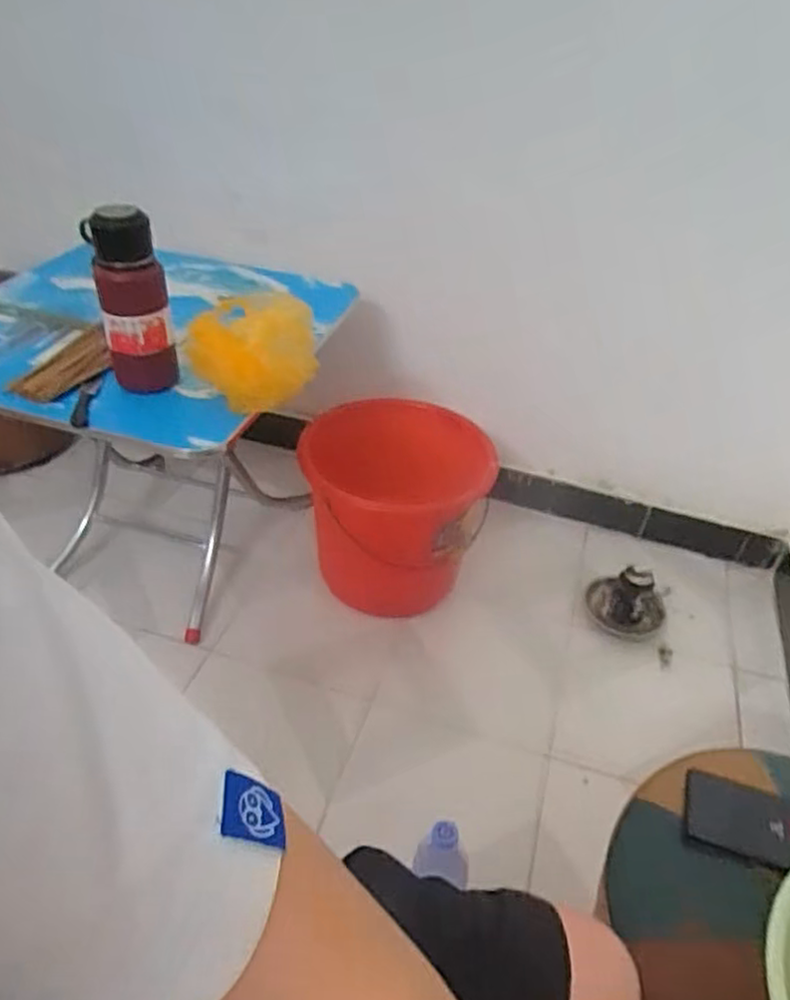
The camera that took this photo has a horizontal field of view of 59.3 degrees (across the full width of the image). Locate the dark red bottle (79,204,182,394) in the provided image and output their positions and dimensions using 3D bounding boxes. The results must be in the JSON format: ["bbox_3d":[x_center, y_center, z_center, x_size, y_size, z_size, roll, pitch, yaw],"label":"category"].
[{"bbox_3d":[-0.341,-0.250,0.914,0.084,0.240,0.077,-9,41,-15],"label":"dark red bottle"}]

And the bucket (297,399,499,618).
[{"bbox_3d":[0.002,0.024,1.327,0.314,0.312,0.345,2,39,-2],"label":"bucket"}]

